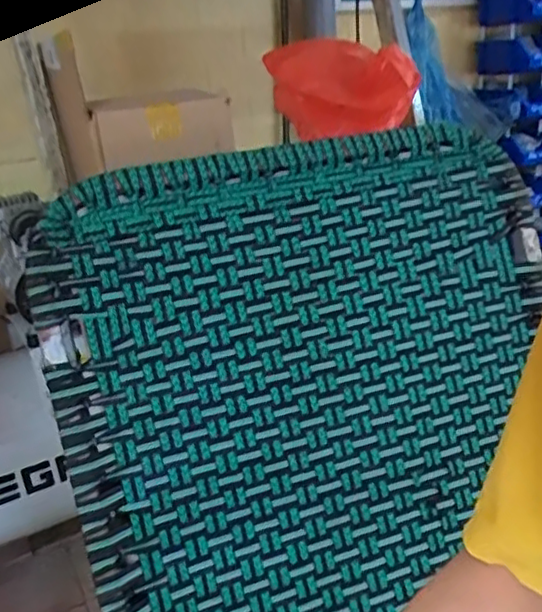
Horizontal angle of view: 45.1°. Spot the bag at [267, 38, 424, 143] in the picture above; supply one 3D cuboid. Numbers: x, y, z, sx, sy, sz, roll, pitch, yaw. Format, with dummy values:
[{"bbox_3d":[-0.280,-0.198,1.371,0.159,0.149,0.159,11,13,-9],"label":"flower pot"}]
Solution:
[{"bbox_3d":[0.109,-0.350,1.037,0.219,0.142,0.154,-4,20,5],"label":"bag"}]

